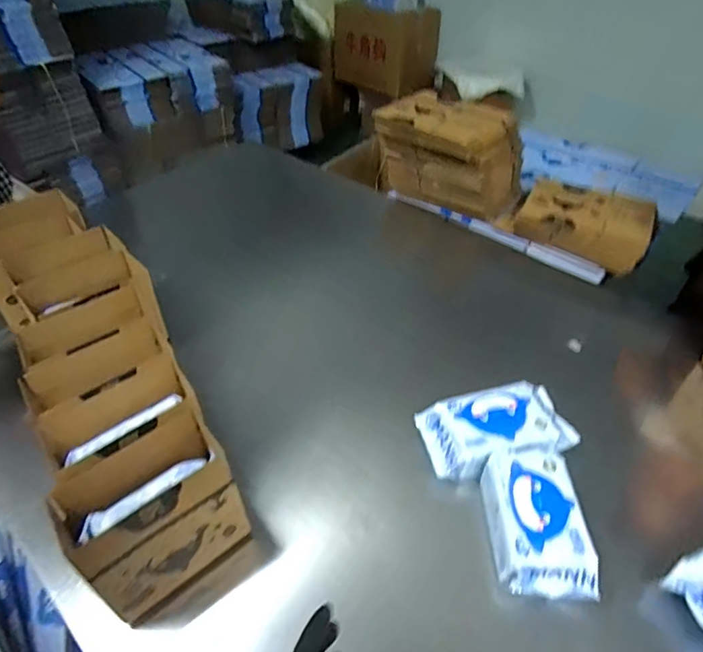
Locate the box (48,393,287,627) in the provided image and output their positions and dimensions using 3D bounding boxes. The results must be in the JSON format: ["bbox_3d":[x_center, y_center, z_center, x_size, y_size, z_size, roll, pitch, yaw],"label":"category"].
[{"bbox_3d":[-0.244,0.260,0.666,0.190,0.223,0.128,-32,51,-30],"label":"box"}]

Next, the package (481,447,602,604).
[{"bbox_3d":[0.244,0.253,0.673,0.114,0.055,0.179,3,42,3],"label":"package"}]

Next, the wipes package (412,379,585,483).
[{"bbox_3d":[0.227,0.155,0.788,0.233,0.057,0.122,-10,43,-11],"label":"wipes package"}]

